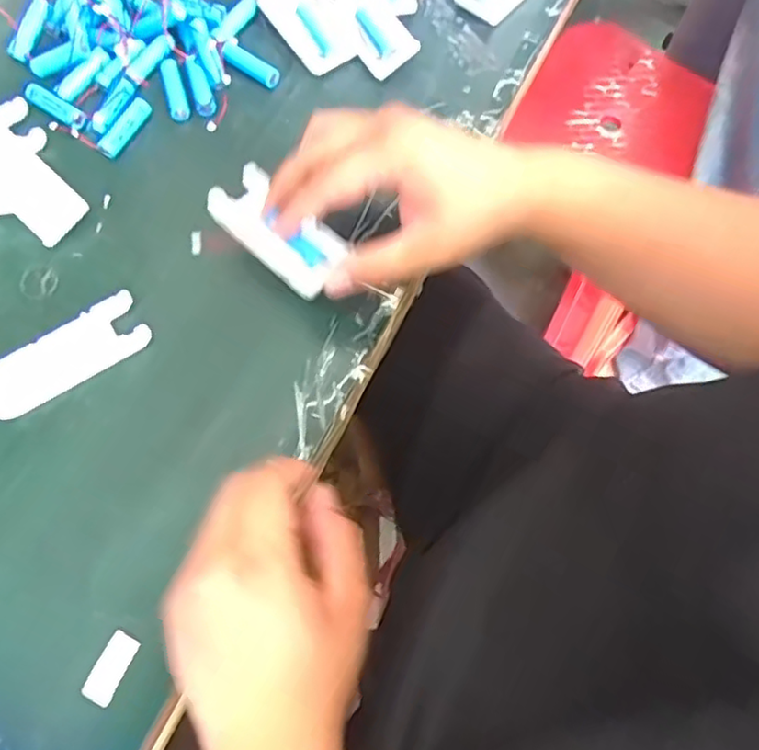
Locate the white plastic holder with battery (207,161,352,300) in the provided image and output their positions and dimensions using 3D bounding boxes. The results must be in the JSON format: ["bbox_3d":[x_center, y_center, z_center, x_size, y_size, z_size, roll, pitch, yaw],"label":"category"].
[{"bbox_3d":[-0.064,-0.093,0.399,0.044,0.012,0.105,-42,70,-15],"label":"white plastic holder with battery"}]

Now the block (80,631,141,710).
[{"bbox_3d":[-0.146,0.159,0.345,0.017,0.004,0.035,24,71,6],"label":"block"}]

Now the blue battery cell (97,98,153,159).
[{"bbox_3d":[-0.186,-0.181,0.465,0.015,0.012,0.050,29,72,8],"label":"blue battery cell"}]

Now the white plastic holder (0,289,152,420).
[{"bbox_3d":[-0.200,-0.012,0.407,0.103,0.012,0.041,-30,74,-12],"label":"white plastic holder"}]

